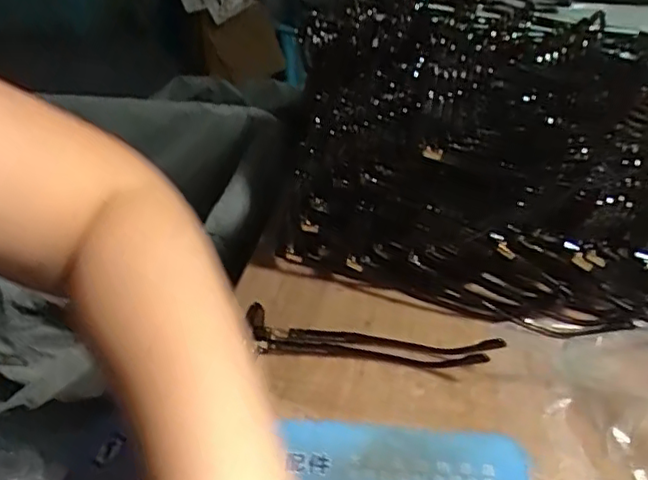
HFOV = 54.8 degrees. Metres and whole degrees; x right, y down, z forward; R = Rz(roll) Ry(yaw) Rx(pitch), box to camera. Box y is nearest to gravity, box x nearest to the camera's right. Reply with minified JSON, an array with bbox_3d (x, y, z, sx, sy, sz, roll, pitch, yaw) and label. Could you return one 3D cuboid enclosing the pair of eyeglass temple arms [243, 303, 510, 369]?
[{"bbox_3d":[0.026,0.062,0.382,0.154,0.023,0.024,8,37,12],"label":"pair of eyeglass temple arms"}]

